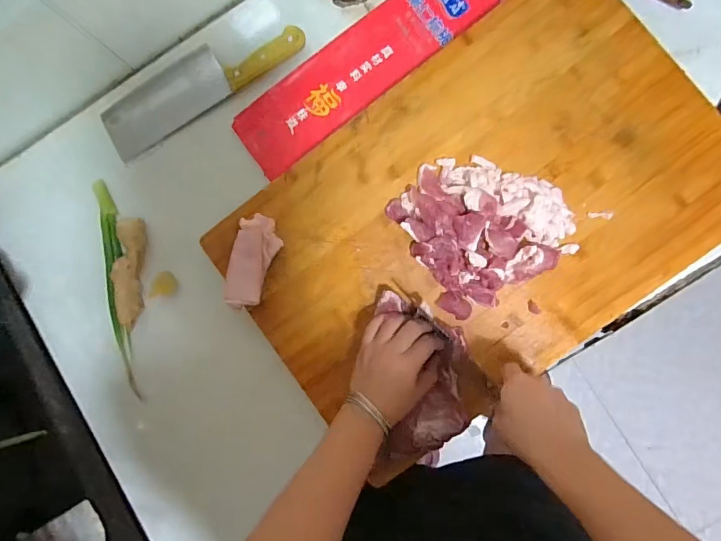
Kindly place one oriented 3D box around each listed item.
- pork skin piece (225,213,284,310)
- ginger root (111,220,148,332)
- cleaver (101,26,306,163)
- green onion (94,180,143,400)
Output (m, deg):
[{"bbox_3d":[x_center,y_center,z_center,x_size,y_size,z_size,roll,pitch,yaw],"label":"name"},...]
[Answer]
[{"bbox_3d":[-0.128,-0.010,0.522,0.051,0.028,0.111,13,89,6],"label":"pork skin piece"},{"bbox_3d":[-0.292,0.003,0.560,0.033,0.025,0.136,2,88,6],"label":"ginger root"},{"bbox_3d":[-0.209,-0.247,0.572,0.279,0.019,0.075,-29,86,4],"label":"cleaver"},{"bbox_3d":[-0.317,0.022,0.563,0.038,0.023,0.280,-7,87,5],"label":"green onion"}]

